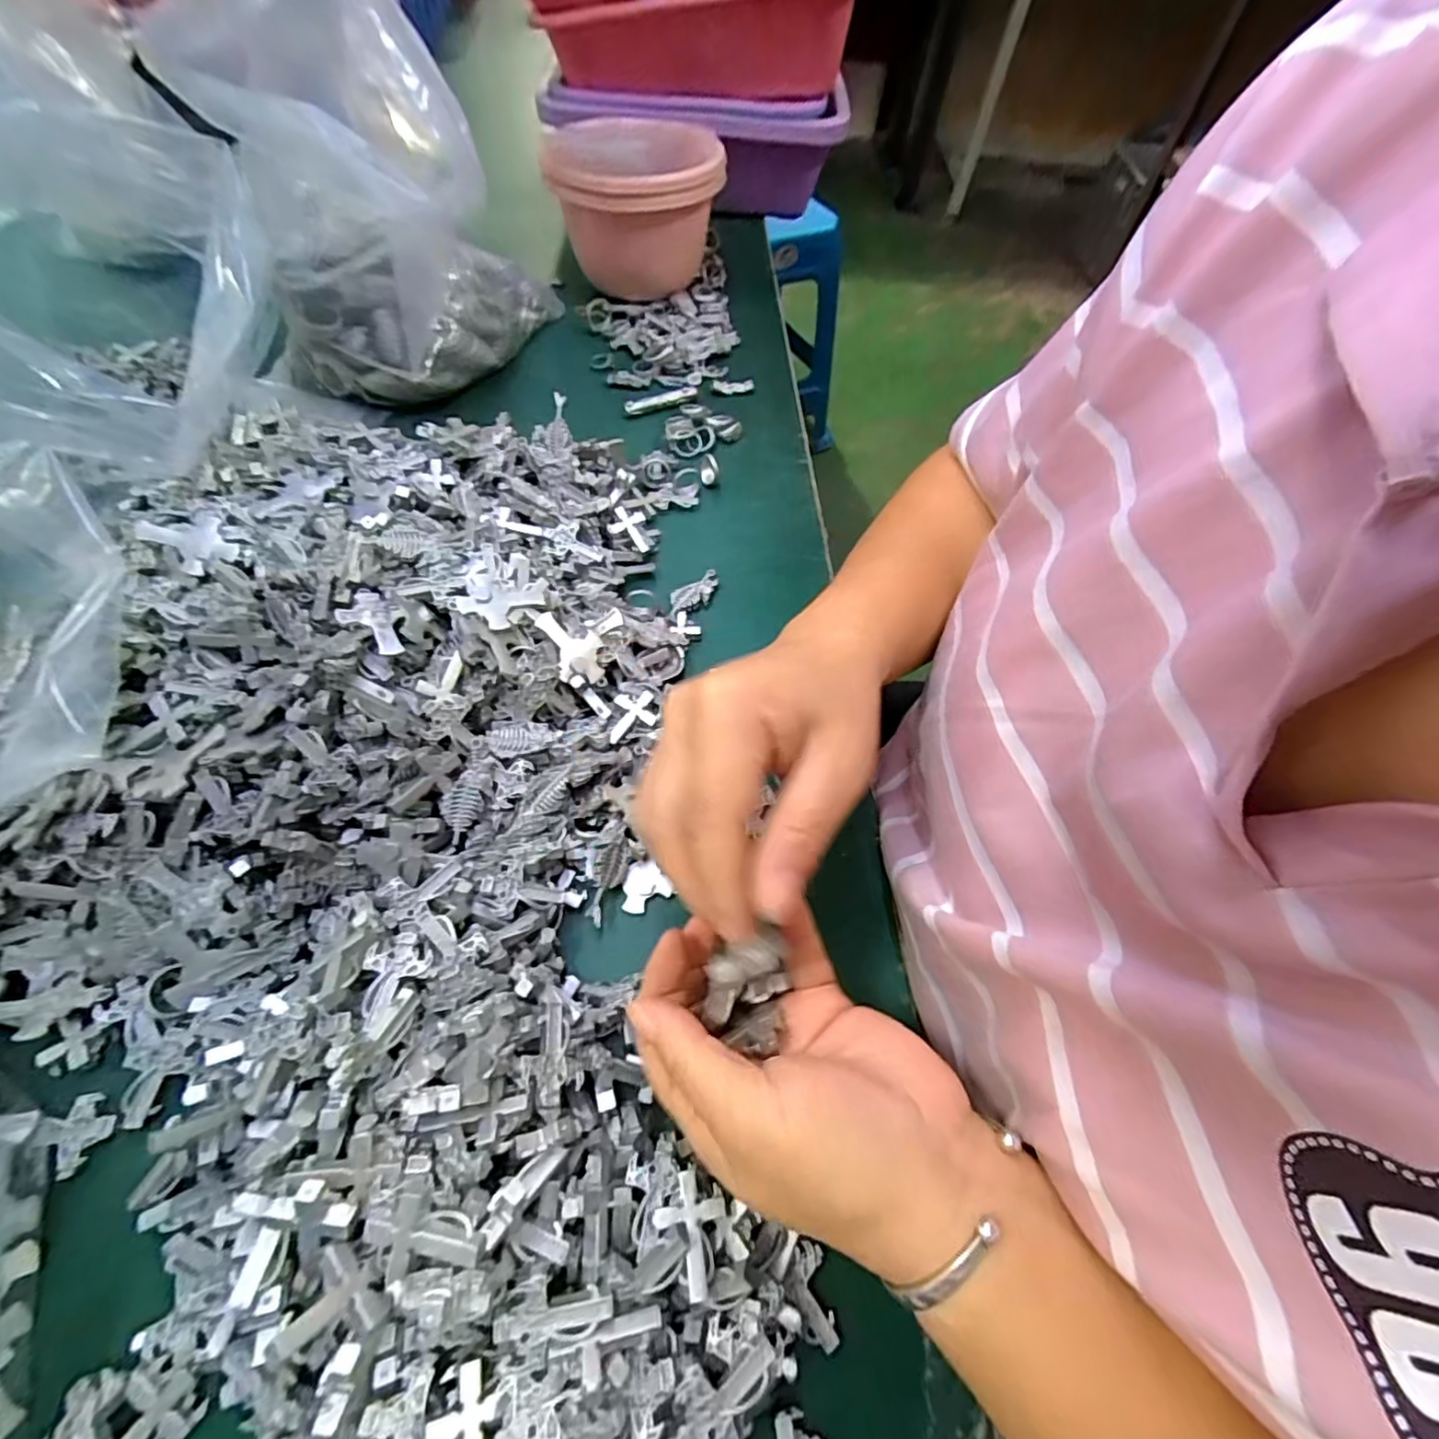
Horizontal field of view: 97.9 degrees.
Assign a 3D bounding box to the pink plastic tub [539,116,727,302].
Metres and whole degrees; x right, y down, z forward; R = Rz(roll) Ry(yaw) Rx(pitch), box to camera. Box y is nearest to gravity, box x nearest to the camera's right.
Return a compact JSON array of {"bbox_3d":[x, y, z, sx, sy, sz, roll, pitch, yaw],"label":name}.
[{"bbox_3d":[-0.069,-0.432,0.535,0.137,0.110,0.130,-3,60,-5],"label":"pink plastic tub"}]

